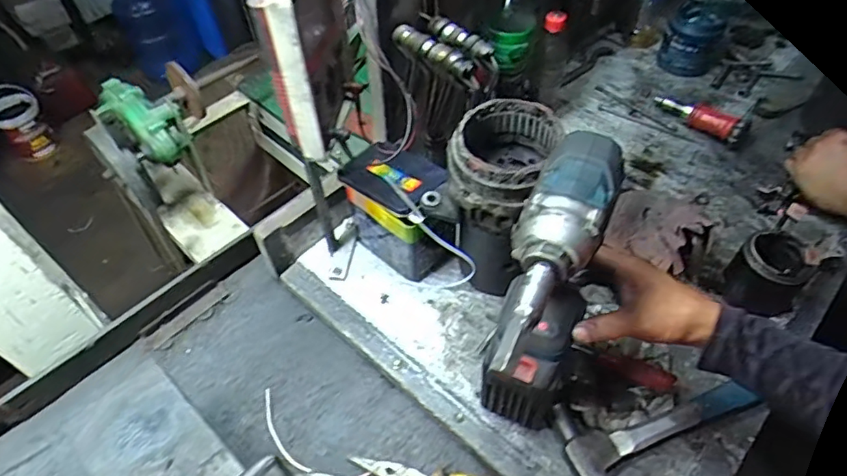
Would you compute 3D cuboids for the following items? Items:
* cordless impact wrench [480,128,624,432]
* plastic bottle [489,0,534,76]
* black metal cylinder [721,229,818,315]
[{"bbox_3d":[0.100,0.056,0.461,0.069,0.209,0.198,13,52,12],"label":"cordless impact wrench"},{"bbox_3d":[0.122,-0.295,0.754,0.069,0.132,0.052,5,51,6],"label":"plastic bottle"},{"bbox_3d":[0.425,0.043,0.674,0.079,0.086,0.078,-1,51,1],"label":"black metal cylinder"}]

